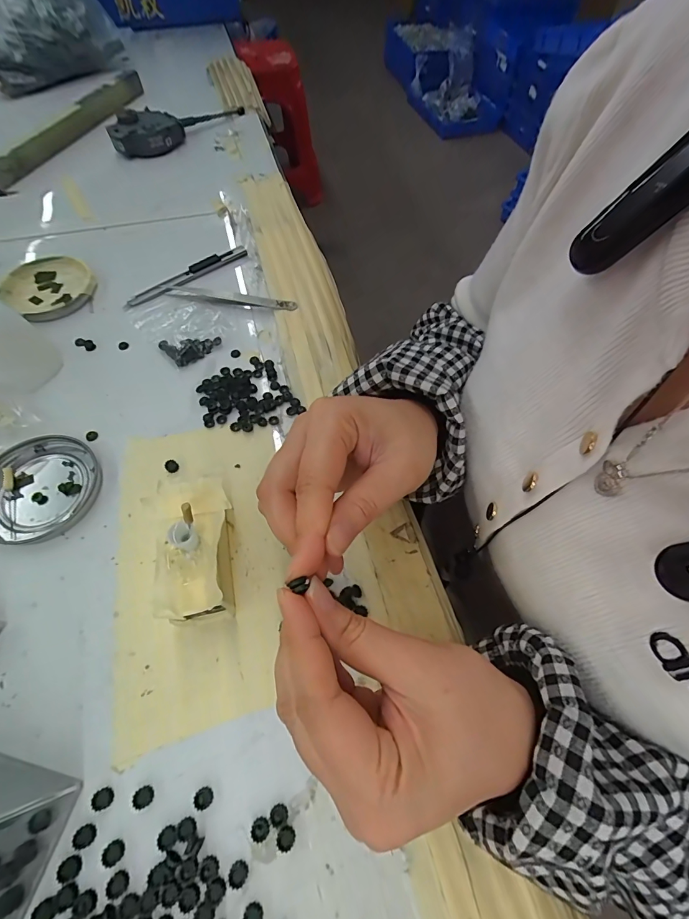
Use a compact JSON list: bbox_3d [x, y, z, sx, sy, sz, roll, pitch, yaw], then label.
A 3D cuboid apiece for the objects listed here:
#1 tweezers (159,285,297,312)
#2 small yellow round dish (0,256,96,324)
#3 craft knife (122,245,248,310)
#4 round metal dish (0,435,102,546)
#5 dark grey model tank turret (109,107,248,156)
[{"bbox_3d":[-0.110,-0.150,0.364,0.129,0.009,0.014,12,61,4],"label":"tweezers"},{"bbox_3d":[-0.277,-0.163,0.367,0.082,0.010,0.073,36,66,16],"label":"small yellow round dish"},{"bbox_3d":[-0.152,-0.181,0.383,0.130,0.010,0.013,-37,69,-20],"label":"craft knife"},{"bbox_3d":[-0.210,0.020,0.272,0.072,0.009,0.078,1,61,-2],"label":"round metal dish"},{"bbox_3d":[-0.213,-0.447,0.515,0.186,0.032,0.050,-35,68,-19],"label":"dark grey model tank turret"}]

